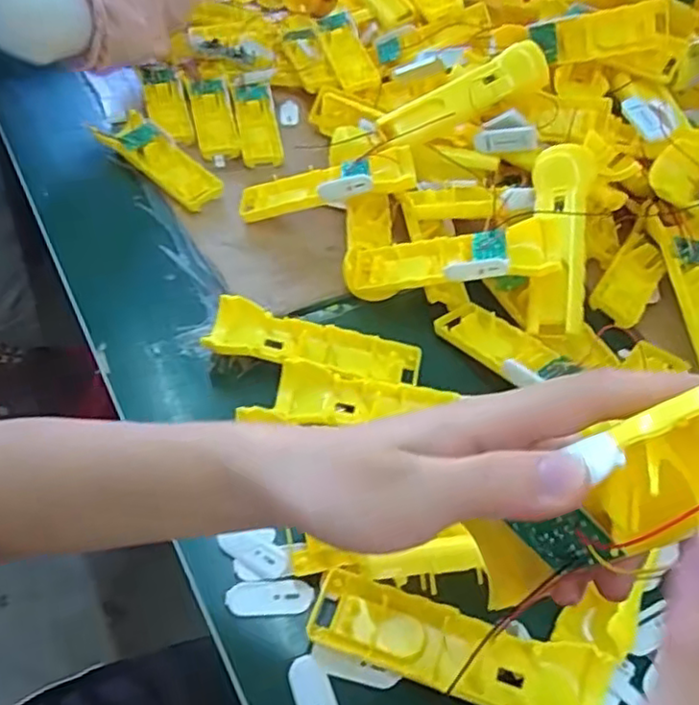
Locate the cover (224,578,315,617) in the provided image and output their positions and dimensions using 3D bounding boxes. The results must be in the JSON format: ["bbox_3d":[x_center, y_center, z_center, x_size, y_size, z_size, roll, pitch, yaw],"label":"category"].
[{"bbox_3d":[-0.047,0.146,0.386,0.051,0.005,0.020,-2,48,-6],"label":"cover"}]

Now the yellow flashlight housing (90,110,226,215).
[{"bbox_3d":[-0.191,-0.194,0.652,0.156,0.032,0.042,34,54,23],"label":"yellow flashlight housing"}]

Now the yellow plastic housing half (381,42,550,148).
[{"bbox_3d":[0.107,-0.242,0.613,0.164,0.034,0.045,-26,53,-1],"label":"yellow plastic housing half"}]

